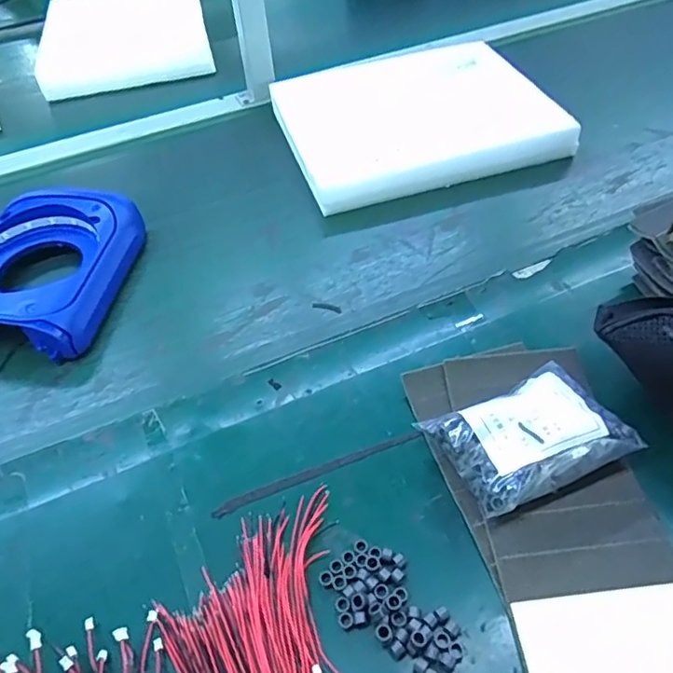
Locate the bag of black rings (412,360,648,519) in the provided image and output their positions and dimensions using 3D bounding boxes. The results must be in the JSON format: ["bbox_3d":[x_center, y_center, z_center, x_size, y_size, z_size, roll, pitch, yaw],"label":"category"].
[{"bbox_3d":[0.149,0.076,0.446,0.136,0.051,0.098,-20,49,-11],"label":"bag of black rings"}]

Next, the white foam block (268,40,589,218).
[{"bbox_3d":[0.106,-0.311,0.817,0.364,0.054,0.319,-13,48,-6],"label":"white foam block"}]

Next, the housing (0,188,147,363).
[{"bbox_3d":[-0.323,-0.075,0.633,0.163,0.072,0.227,3,49,9],"label":"housing"}]

